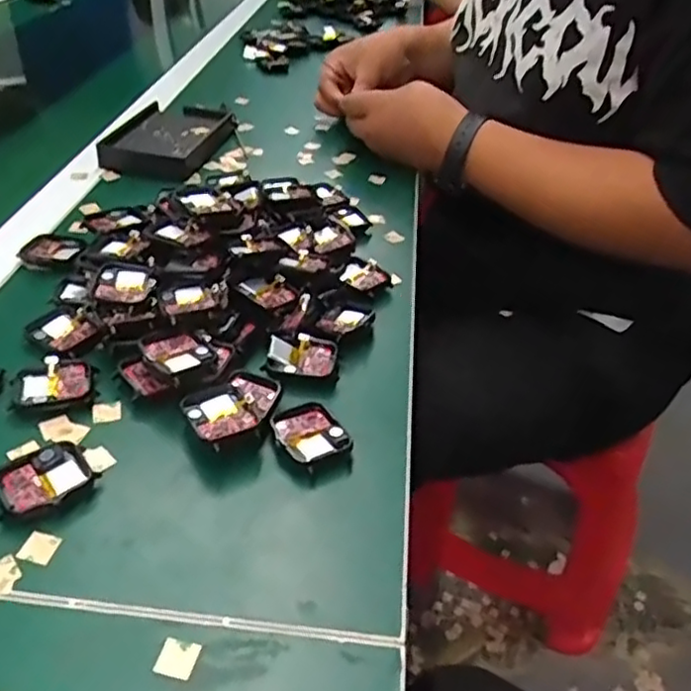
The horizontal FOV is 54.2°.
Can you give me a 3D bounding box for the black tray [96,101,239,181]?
[{"bbox_3d":[-0.182,-0.217,0.698,0.104,0.019,0.161,8,38,6],"label":"black tray"}]

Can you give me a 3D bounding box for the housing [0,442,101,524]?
[{"bbox_3d":[-0.154,0.069,0.344,0.037,0.010,0.047,31,45,31],"label":"housing"}]

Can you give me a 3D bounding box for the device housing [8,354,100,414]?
[{"bbox_3d":[-0.172,0.022,0.397,0.047,0.009,0.037,-10,40,-17],"label":"device housing"}]

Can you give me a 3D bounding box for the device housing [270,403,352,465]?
[{"bbox_3d":[-0.019,0.049,0.377,0.036,0.008,0.040,-20,43,-27],"label":"device housing"}]

